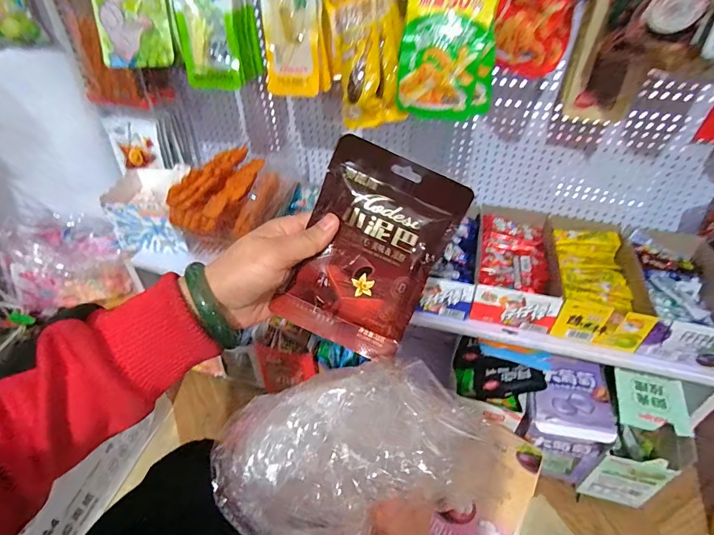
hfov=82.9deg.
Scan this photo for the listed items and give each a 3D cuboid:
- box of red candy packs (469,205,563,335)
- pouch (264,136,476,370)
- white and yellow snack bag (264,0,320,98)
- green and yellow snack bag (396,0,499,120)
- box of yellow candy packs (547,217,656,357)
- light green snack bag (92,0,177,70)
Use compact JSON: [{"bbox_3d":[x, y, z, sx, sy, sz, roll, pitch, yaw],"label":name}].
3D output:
[{"bbox_3d":[0.272,-0.013,0.705,0.125,0.063,0.265,11,42,11],"label":"box of red candy packs"},{"bbox_3d":[0.009,-0.010,0.325,0.108,0.158,0.009,24,11,1],"label":"pouch"},{"bbox_3d":[-0.093,-0.342,0.574,0.082,0.180,0.028,3,41,2],"label":"white and yellow snack bag"},{"bbox_3d":[0.114,-0.271,0.497,0.116,0.157,0.047,10,42,10],"label":"green and yellow snack bag"},{"bbox_3d":[0.391,0.017,0.675,0.133,0.063,0.256,11,42,11],"label":"box of yellow candy packs"},{"bbox_3d":[-0.317,-0.372,0.565,0.116,0.166,0.016,6,29,1],"label":"light green snack bag"}]

